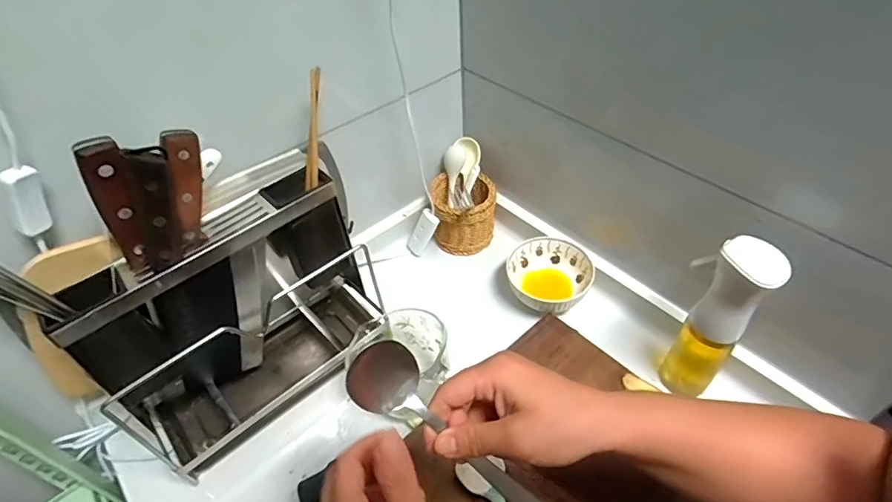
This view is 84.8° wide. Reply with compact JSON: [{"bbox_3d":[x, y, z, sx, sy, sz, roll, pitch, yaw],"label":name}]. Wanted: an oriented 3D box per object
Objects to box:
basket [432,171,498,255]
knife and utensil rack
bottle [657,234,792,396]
[{"bbox_3d":[0.025,-0.054,0.754,0.100,0.088,0.082,6,44,8],"label":"basket"},{"bbox_3d":[-0.229,0.059,0.562,0.305,0.238,0.170,-33,52,-29],"label":"knife and utensil rack"},{"bbox_3d":[0.277,0.079,0.515,0.069,0.220,0.054,28,50,27],"label":"bottle"}]

